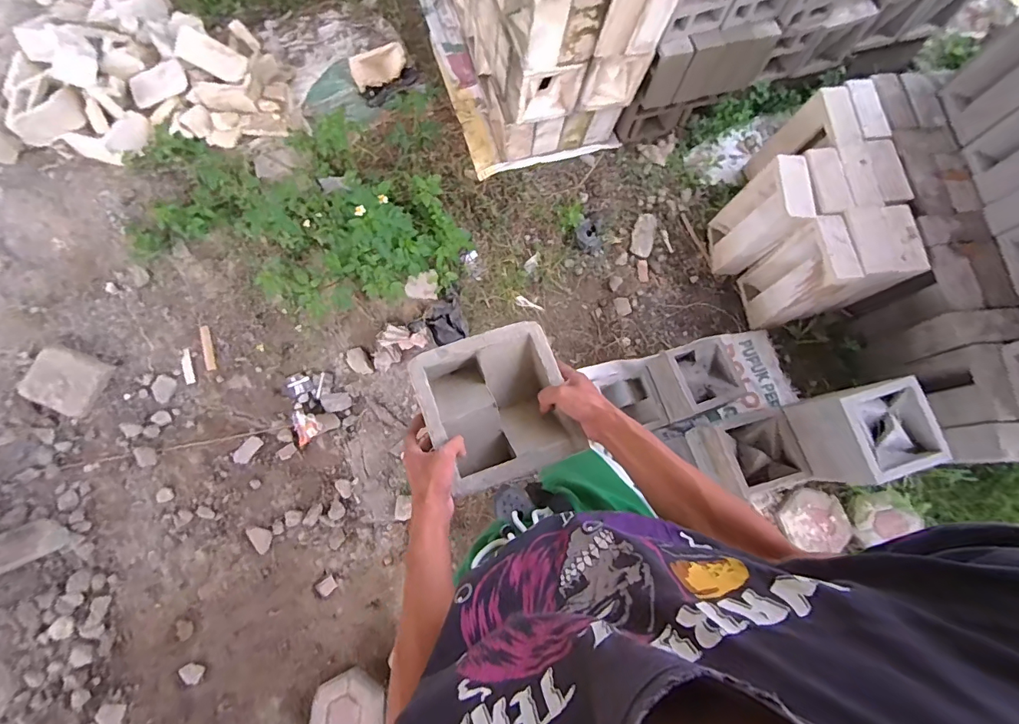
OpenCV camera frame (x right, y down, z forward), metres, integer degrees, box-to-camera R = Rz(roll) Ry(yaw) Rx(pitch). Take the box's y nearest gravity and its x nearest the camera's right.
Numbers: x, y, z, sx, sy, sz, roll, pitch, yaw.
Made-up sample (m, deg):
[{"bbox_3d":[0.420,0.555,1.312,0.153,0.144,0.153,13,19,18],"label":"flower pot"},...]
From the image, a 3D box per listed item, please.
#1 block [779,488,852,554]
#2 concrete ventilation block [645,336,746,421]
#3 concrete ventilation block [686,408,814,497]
[{"bbox_3d":[0.928,0.479,1.405,0.178,0.039,0.170,-2,74,-1],"label":"block"},{"bbox_3d":[0.590,0.043,1.429,0.206,0.130,0.214,-17,75,-5],"label":"concrete ventilation block"},{"bbox_3d":[0.672,0.262,1.314,0.213,0.177,0.196,-11,74,-4],"label":"concrete ventilation block"}]

